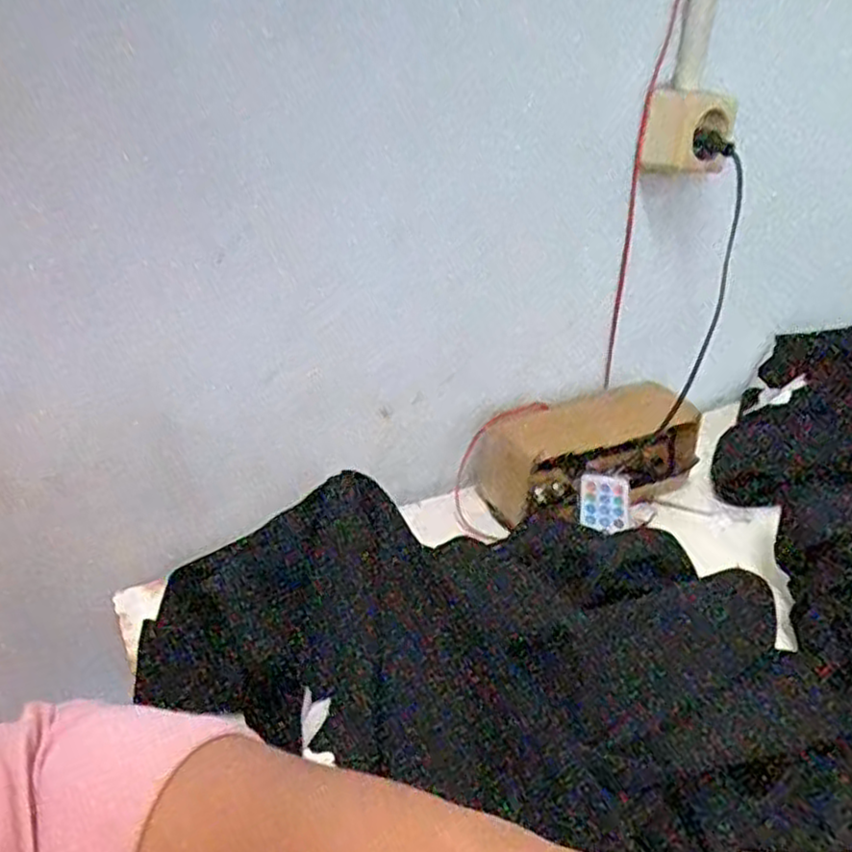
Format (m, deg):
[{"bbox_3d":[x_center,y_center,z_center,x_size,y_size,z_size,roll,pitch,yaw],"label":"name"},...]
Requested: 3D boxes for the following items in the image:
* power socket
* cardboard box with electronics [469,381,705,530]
[{"bbox_3d":[0.211,-0.237,0.593,0.064,0.058,0.038,-13,31,-24],"label":"power socket"},{"bbox_3d":[0.140,0.024,0.635,0.185,0.077,0.073,-12,31,-22],"label":"cardboard box with electronics"}]

